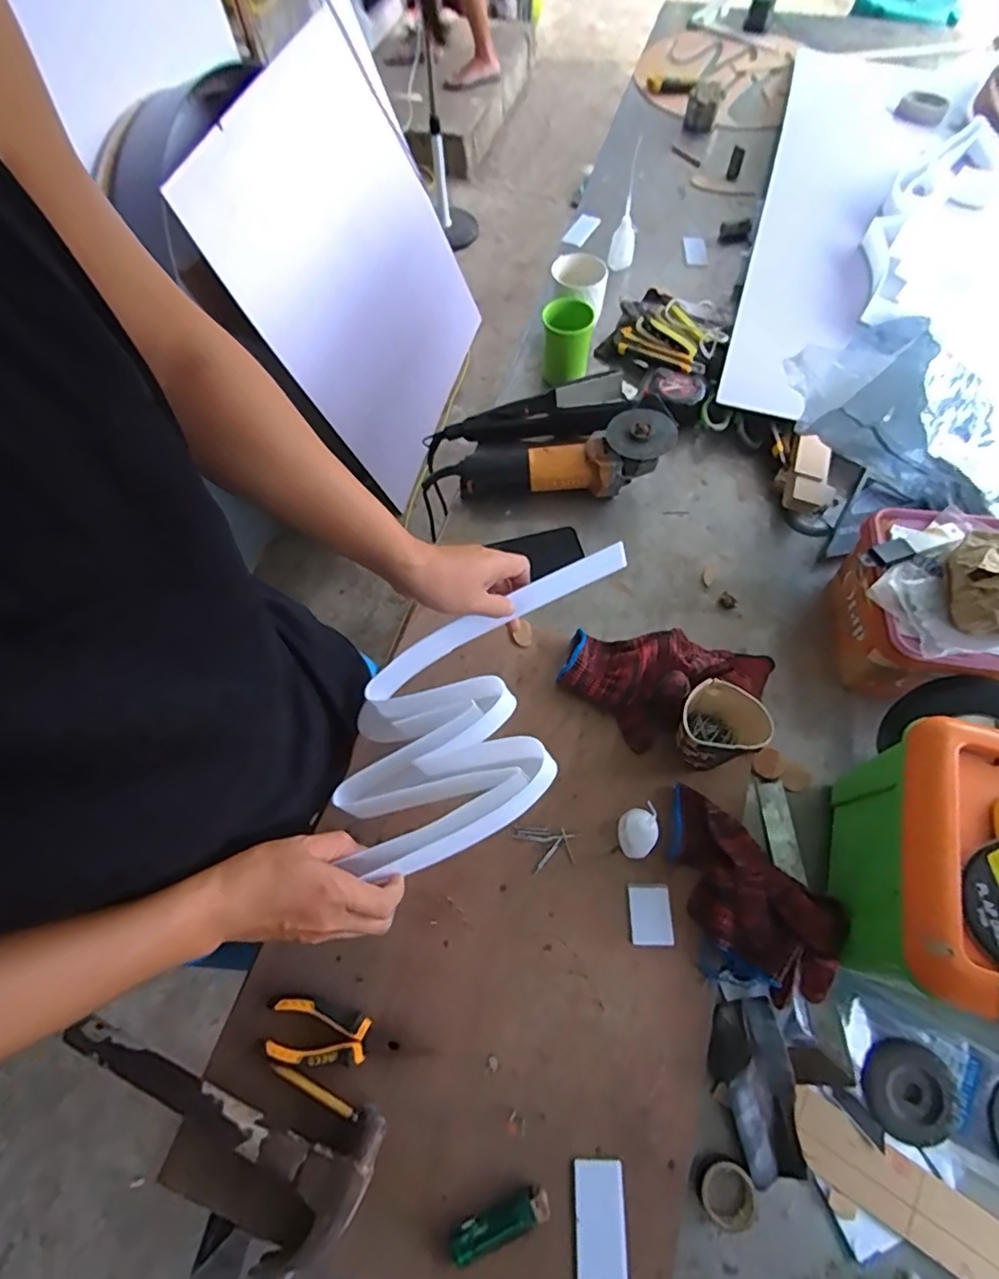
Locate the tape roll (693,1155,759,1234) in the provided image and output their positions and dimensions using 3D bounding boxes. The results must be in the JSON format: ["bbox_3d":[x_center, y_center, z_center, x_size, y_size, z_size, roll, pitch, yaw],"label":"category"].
[{"bbox_3d":[0.188,0.457,0.482,0.046,0.022,0.044,-1,63,3],"label":"tape roll"}]

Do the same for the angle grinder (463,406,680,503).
[{"bbox_3d":[0.085,-0.249,0.787,0.278,0.077,0.103,5,64,6],"label":"angle grinder"}]

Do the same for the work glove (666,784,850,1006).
[{"bbox_3d":[0.229,0.237,0.552,0.099,0.052,0.202,-38,67,-15],"label":"work glove"}]

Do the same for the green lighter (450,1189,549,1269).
[{"bbox_3d":[0.000,0.469,0.469,0.082,0.011,0.023,-22,64,-8],"label":"green lighter"}]

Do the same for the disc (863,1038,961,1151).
[{"bbox_3d":[0.358,0.394,0.507,0.078,0.007,0.074,-1,63,3],"label":"disc"}]

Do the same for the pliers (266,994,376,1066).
[{"bbox_3d":[-0.165,0.353,0.524,0.093,0.009,0.049,6,64,6],"label":"pliers"}]

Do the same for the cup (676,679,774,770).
[{"bbox_3d":[0.221,0.095,0.601,0.078,0.089,0.070,39,71,20],"label":"cup"}]

